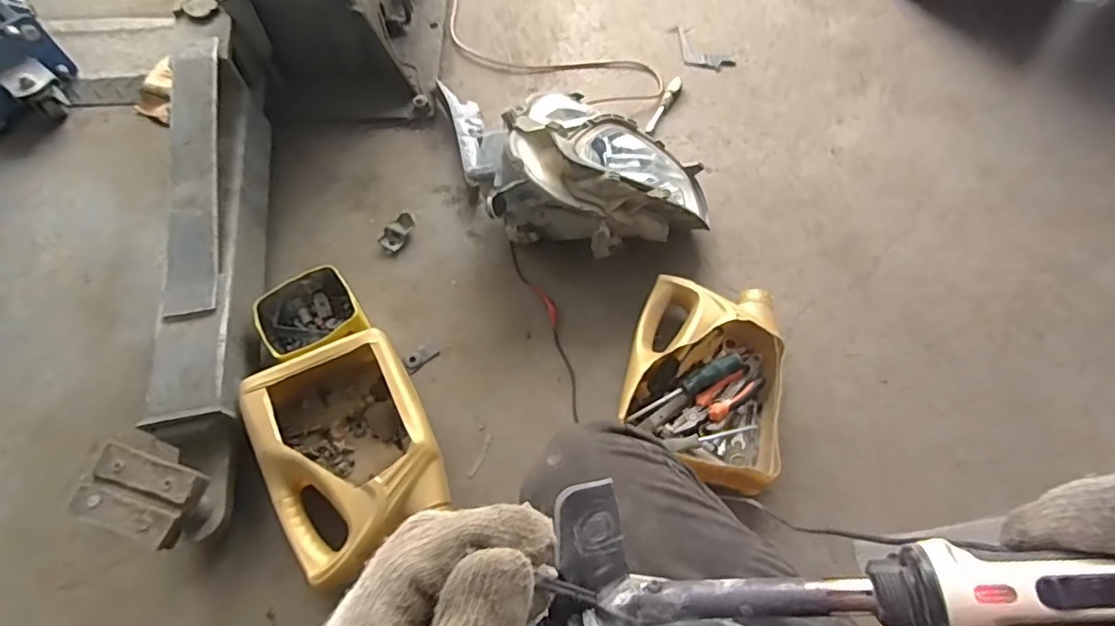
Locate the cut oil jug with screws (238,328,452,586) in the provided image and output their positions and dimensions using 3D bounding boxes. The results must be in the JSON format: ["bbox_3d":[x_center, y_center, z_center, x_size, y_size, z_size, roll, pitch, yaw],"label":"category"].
[{"bbox_3d":[-0.273,0.177,0.775,0.204,0.103,0.287,-24,64,-12],"label":"cut oil jug with screws"}]

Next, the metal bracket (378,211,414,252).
[{"bbox_3d":[-0.272,-0.138,0.991,0.037,0.023,0.069,23,64,13],"label":"metal bracket"}]

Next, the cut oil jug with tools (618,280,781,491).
[{"bbox_3d":[0.206,0.092,0.823,0.209,0.089,0.289,12,62,7],"label":"cut oil jug with tools"}]

